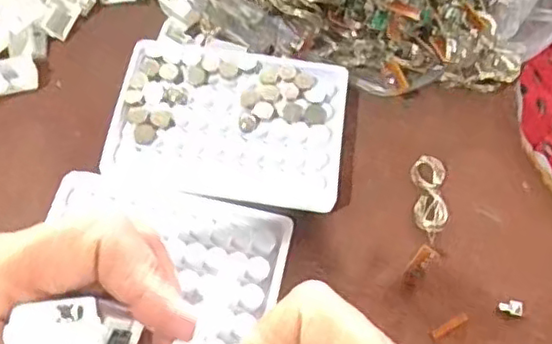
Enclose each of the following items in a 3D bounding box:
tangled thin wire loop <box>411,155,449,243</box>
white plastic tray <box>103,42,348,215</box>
[{"bbox_3d":[0.090,0.015,0.372,0.019,0.008,0.052,3,69,-1],"label":"tangled thin wire loop"},{"bbox_3d":[-0.026,-0.031,0.373,0.131,0.011,0.094,8,69,1],"label":"white plastic tray"}]

